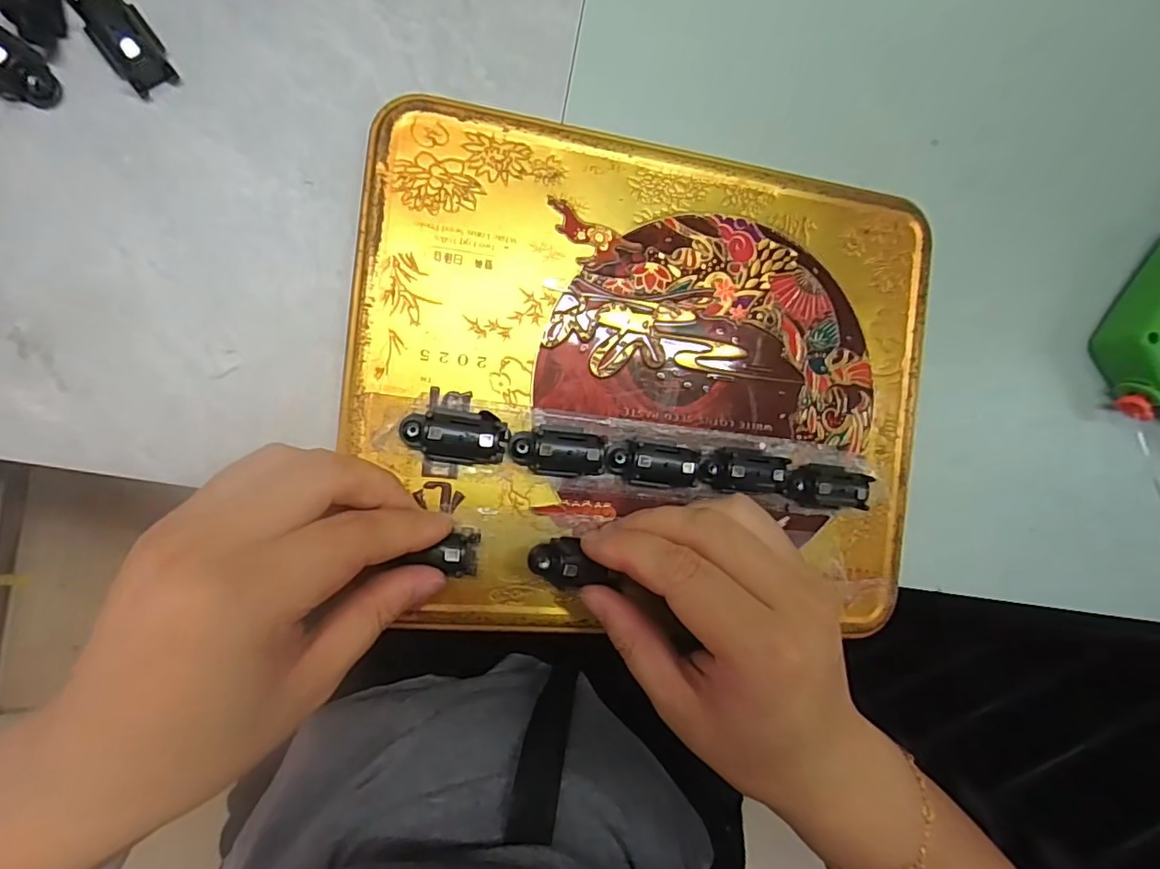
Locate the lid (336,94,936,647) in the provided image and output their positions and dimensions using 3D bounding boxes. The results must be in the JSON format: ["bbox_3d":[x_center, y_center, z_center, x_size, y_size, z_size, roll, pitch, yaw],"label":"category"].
[{"bbox_3d":[0.034,-0.020,0.223,0.232,0.019,0.191,5,88,-10],"label":"lid"}]

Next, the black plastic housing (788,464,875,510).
[{"bbox_3d":[0.102,0.021,0.236,0.035,0.016,0.016,5,90,-12],"label":"black plastic housing"}]

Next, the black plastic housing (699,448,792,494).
[{"bbox_3d":[0.065,0.014,0.226,0.037,0.015,0.016,5,90,-12],"label":"black plastic housing"}]

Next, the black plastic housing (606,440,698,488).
[{"bbox_3d":[0.028,0.012,0.217,0.034,0.014,0.016,10,88,3],"label":"black plastic housing"}]

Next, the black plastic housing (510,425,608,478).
[{"bbox_3d":[-0.008,0.006,0.209,0.034,0.017,0.018,4,90,-12],"label":"black plastic housing"}]

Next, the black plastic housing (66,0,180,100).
[{"bbox_3d":[-0.153,-0.133,0.191,0.017,0.014,0.029,-36,98,-9],"label":"black plastic housing"}]

